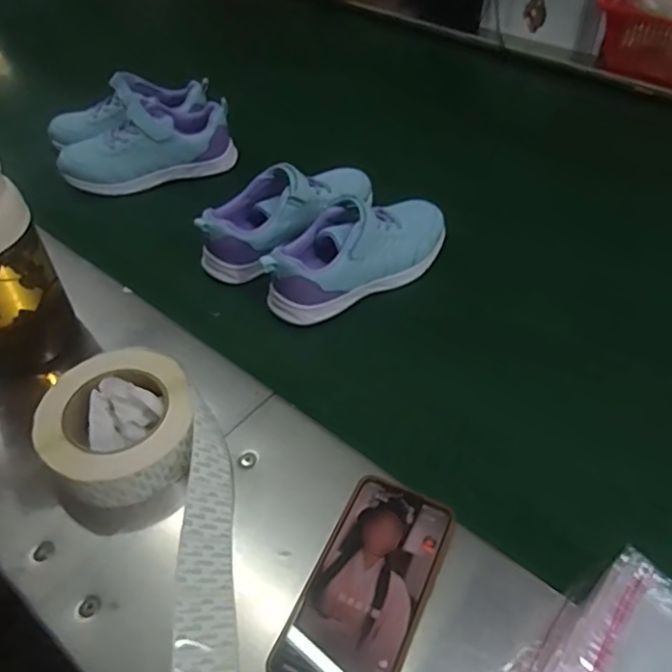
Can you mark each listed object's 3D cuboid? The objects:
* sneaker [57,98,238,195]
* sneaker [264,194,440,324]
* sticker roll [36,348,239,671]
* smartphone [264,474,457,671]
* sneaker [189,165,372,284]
[{"bbox_3d":[-0.241,-0.244,0.785,0.216,0.075,0.072,-14,49,-11],"label":"sneaker"},{"bbox_3d":[0.027,-0.092,0.638,0.213,0.078,0.087,-27,54,-21],"label":"sneaker"},{"bbox_3d":[-0.105,0.159,0.423,0.128,0.056,0.378,-24,53,-18],"label":"sticker roll"},{"bbox_3d":[0.021,0.172,0.415,0.077,0.010,0.158,20,52,17],"label":"smartphone"},{"bbox_3d":[-0.052,-0.142,0.683,0.217,0.078,0.072,-26,53,-20],"label":"sneaker"}]

